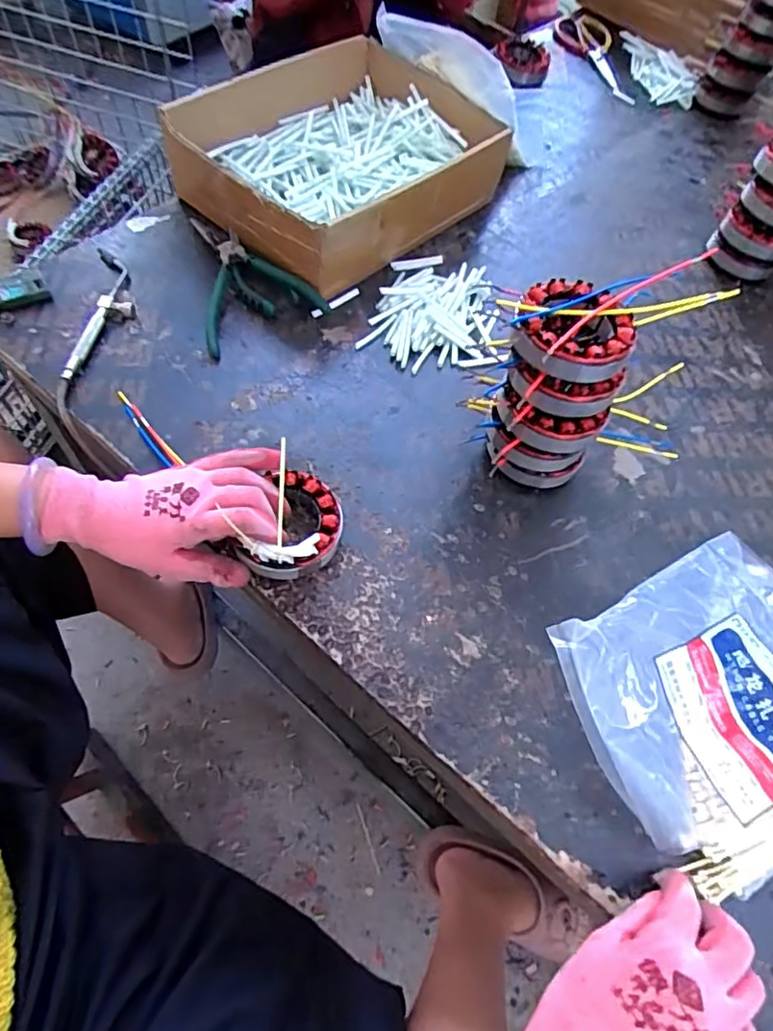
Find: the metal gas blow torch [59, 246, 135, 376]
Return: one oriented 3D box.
[{"bbox_3d":[-0.275,-0.204,0.564,0.049,0.018,0.177,1,61,-6],"label":"metal gas blow torch"}]

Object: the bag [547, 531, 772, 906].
[{"bbox_3d":[0.259,0.123,0.411,0.245,0.067,0.194,-26,62,-19],"label":"bag"}]

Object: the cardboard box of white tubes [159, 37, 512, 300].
[{"bbox_3d":[-0.048,-0.416,0.672,0.263,0.110,0.337,42,65,16],"label":"cardboard box of white tubes"}]

